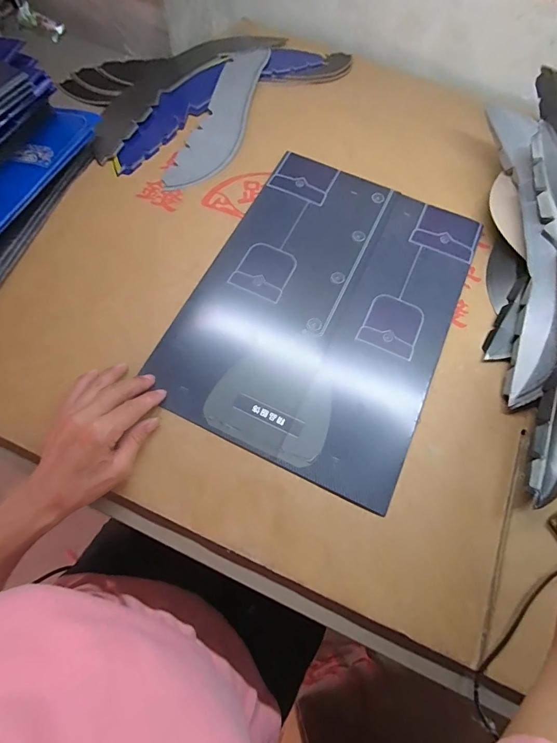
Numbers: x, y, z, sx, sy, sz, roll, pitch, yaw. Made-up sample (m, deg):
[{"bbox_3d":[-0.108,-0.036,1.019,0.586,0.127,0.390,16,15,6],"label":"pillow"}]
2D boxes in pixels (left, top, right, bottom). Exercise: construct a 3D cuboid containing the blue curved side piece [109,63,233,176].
[{"bbox_3d":[-0.148,-0.366,0.535,0.056,0.009,0.249,37,73,3],"label":"blue curved side piece"}]

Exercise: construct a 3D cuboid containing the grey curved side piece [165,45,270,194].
[{"bbox_3d":[-0.073,-0.377,0.543,0.071,0.004,0.317,16,70,4],"label":"grey curved side piece"}]

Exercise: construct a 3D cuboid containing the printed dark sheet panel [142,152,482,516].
[{"bbox_3d":[0.055,-0.081,0.434,0.274,0.010,0.377,24,71,7],"label":"printed dark sheet panel"}]

